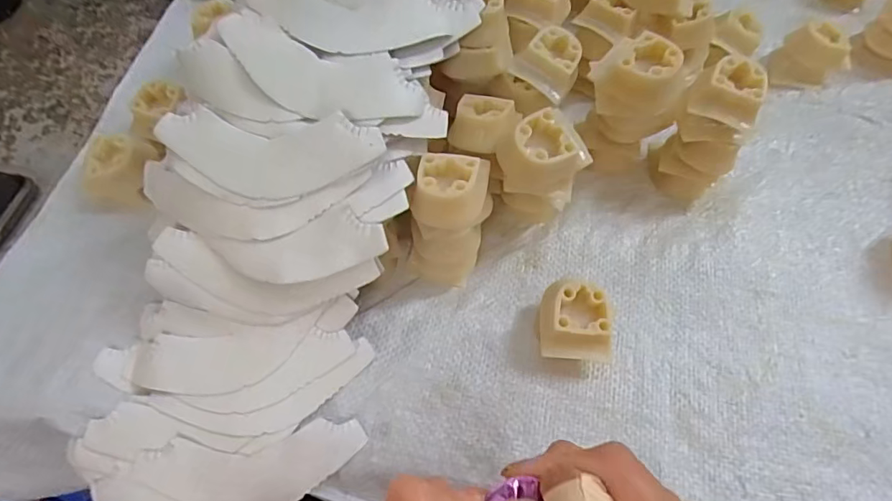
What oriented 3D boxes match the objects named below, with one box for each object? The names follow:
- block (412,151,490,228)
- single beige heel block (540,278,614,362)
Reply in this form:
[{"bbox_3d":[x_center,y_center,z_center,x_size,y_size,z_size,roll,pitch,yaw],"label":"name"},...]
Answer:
[{"bbox_3d":[0.003,-0.032,0.249,0.035,0.020,0.039,9,64,4],"label":"block"},{"bbox_3d":[0.070,0.041,0.269,0.036,0.034,0.038,3,63,2],"label":"single beige heel block"}]

